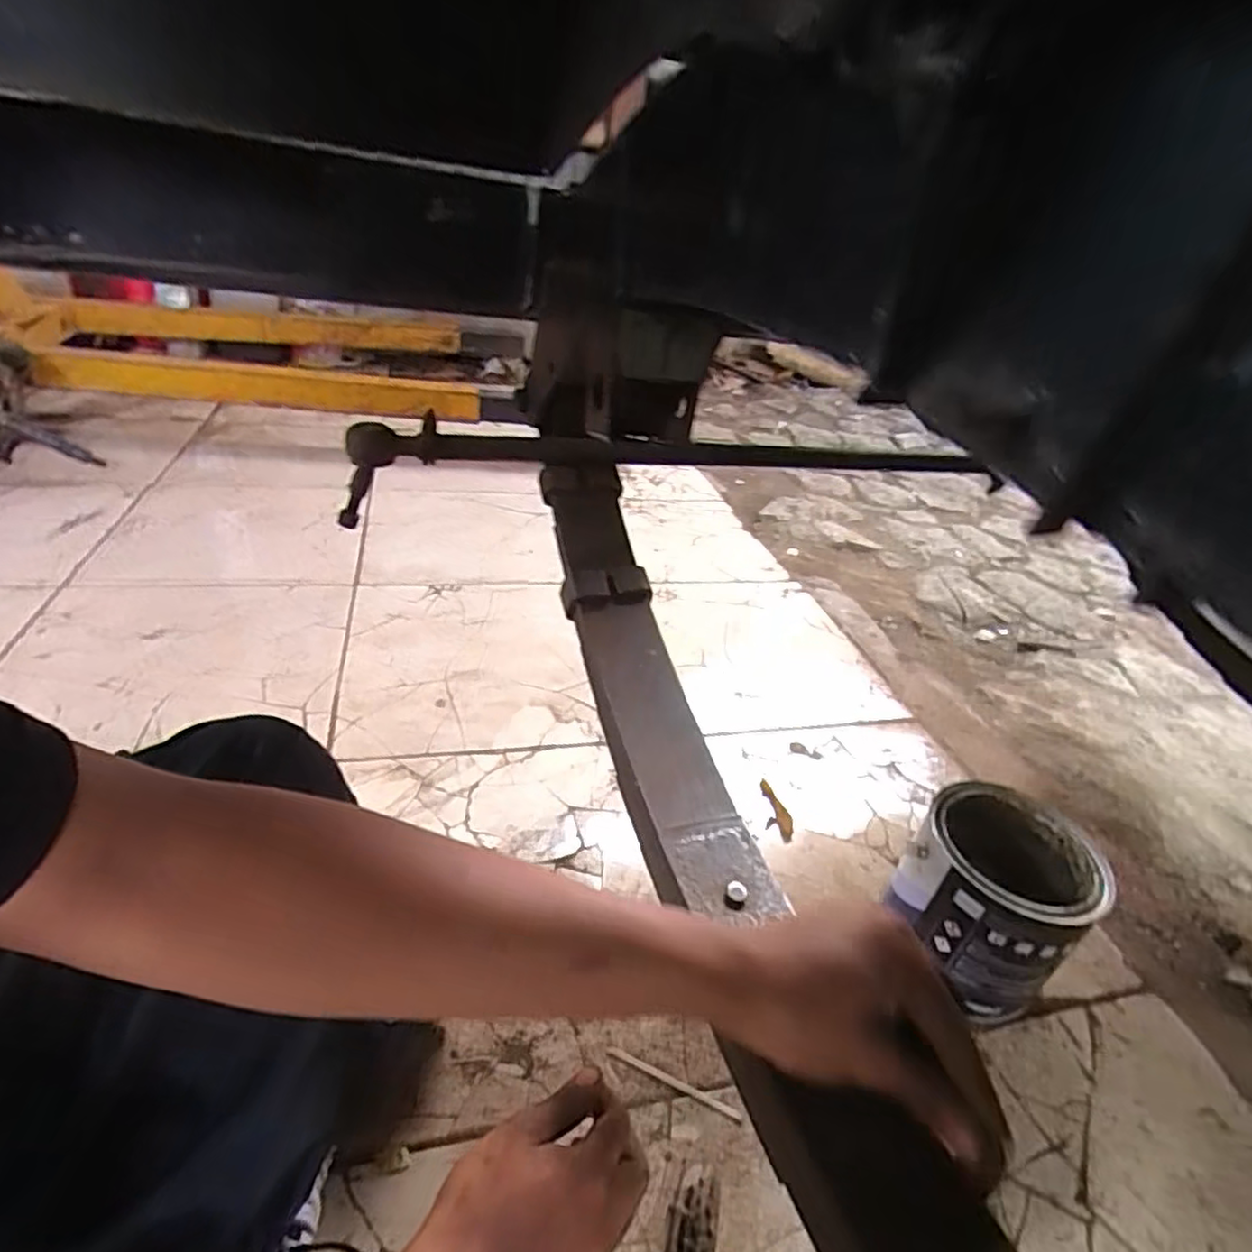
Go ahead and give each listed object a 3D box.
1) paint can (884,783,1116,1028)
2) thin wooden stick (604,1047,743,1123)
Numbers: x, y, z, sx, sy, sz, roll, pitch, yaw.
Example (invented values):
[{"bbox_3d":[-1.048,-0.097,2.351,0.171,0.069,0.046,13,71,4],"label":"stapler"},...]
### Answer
[{"bbox_3d":[0.339,0.261,0.638,0.143,0.158,0.144,5,33,-4],"label":"paint can"},{"bbox_3d":[0.039,0.378,0.559,0.116,0.004,0.010,19,34,17],"label":"thin wooden stick"}]

